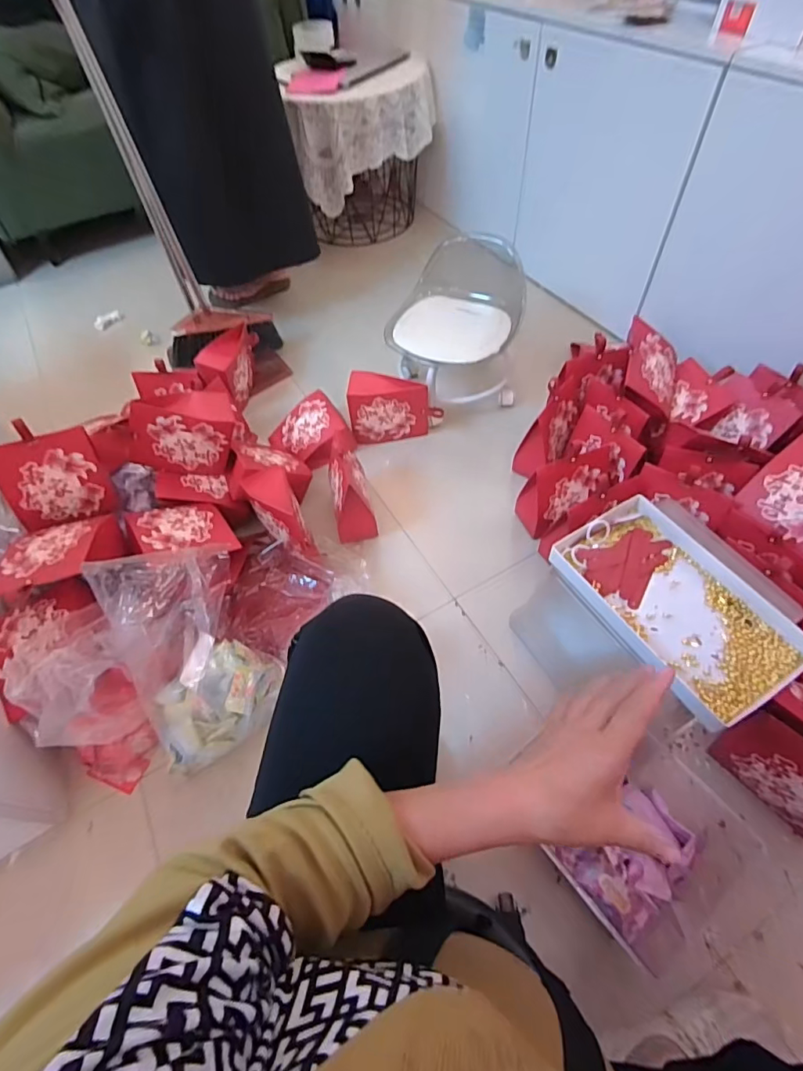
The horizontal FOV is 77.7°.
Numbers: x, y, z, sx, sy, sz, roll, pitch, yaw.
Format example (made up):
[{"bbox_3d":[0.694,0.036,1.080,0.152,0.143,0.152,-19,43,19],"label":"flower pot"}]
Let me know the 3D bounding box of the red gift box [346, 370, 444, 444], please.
[{"bbox_3d":[-0.017,-0.295,1.132,0.202,0.144,0.072,-9,55,-2],"label":"red gift box"}]

